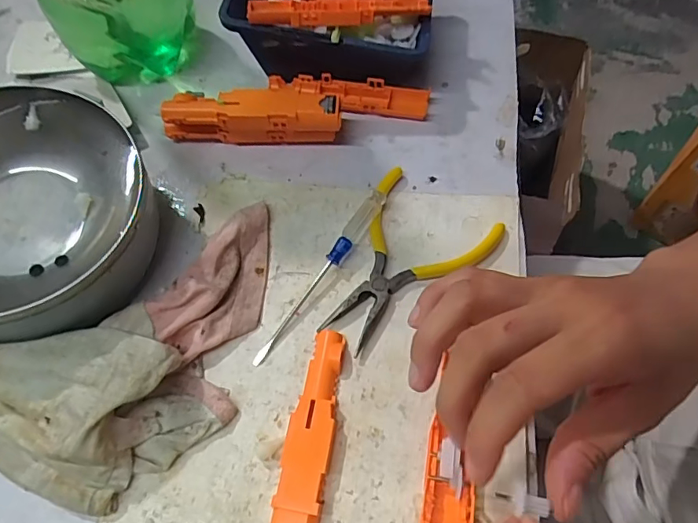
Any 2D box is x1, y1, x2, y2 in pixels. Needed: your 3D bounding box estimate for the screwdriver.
[{"bbox_3d":[-0.016,0.007,0.298,0.013,0.019,0.126,29,68,17],"label":"screwdriver"}]

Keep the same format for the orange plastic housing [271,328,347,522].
[{"bbox_3d":[-0.020,0.093,0.257,0.023,0.012,0.118,7,63,7],"label":"orange plastic housing"}]

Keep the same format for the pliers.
[{"bbox_3d":[0.028,0.000,0.304,0.084,0.008,0.117,35,69,19],"label":"pliers"}]

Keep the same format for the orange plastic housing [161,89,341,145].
[{"bbox_3d":[-0.066,-0.096,0.341,0.119,0.040,0.021,3,63,5],"label":"orange plastic housing"}]

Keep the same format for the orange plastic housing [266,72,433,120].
[{"bbox_3d":[-0.002,-0.121,0.364,0.117,0.015,0.025,6,63,6],"label":"orange plastic housing"}]

